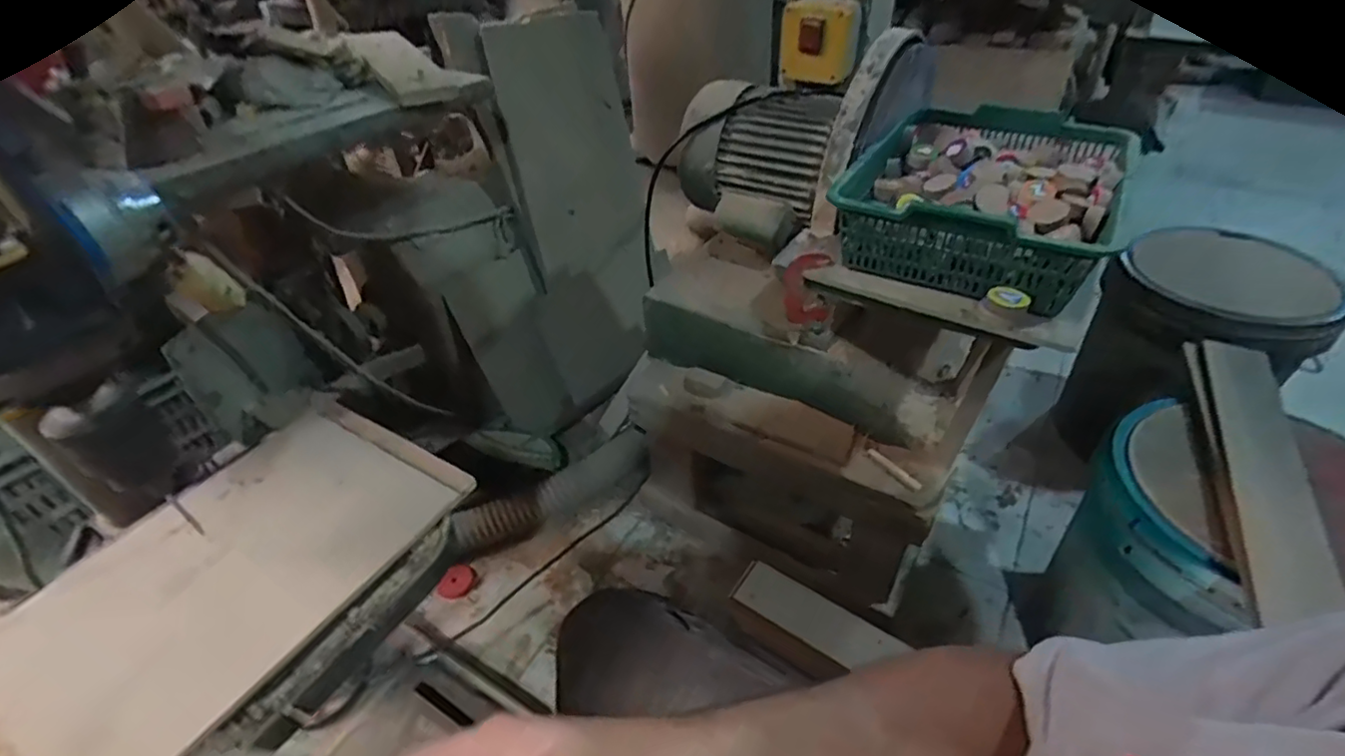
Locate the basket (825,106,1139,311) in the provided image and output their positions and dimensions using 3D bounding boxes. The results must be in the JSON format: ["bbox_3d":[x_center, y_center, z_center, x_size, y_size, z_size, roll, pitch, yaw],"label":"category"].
[{"bbox_3d":[0.302,-0.180,0.599,0.229,0.076,0.290,16,45,22],"label":"basket"}]

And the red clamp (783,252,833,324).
[{"bbox_3d":[0.138,-0.090,0.623,0.045,0.085,0.027,8,42,14],"label":"red clamp"}]

